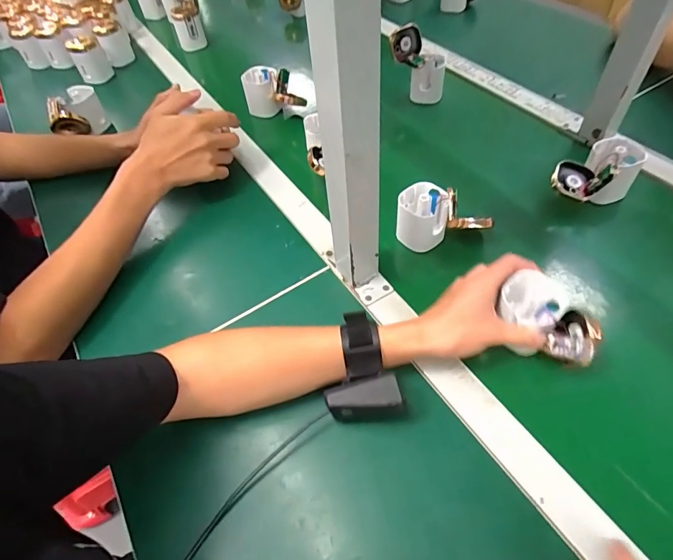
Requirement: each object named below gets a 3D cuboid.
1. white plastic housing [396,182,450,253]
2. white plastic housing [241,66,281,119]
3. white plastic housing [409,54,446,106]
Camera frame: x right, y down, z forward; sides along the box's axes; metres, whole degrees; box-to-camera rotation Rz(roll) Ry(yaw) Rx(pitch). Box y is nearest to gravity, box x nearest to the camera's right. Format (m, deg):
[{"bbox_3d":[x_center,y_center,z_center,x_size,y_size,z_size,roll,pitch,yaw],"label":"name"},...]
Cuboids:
[{"bbox_3d":[0.106,-0.077,0.516,0.061,0.063,0.057,5,58,14],"label":"white plastic housing"},{"bbox_3d":[-0.131,-0.329,0.735,0.059,0.067,0.053,-9,51,1],"label":"white plastic housing"},{"bbox_3d":[0.153,-0.337,0.705,0.053,0.081,0.021,2,65,9],"label":"white plastic housing"}]

